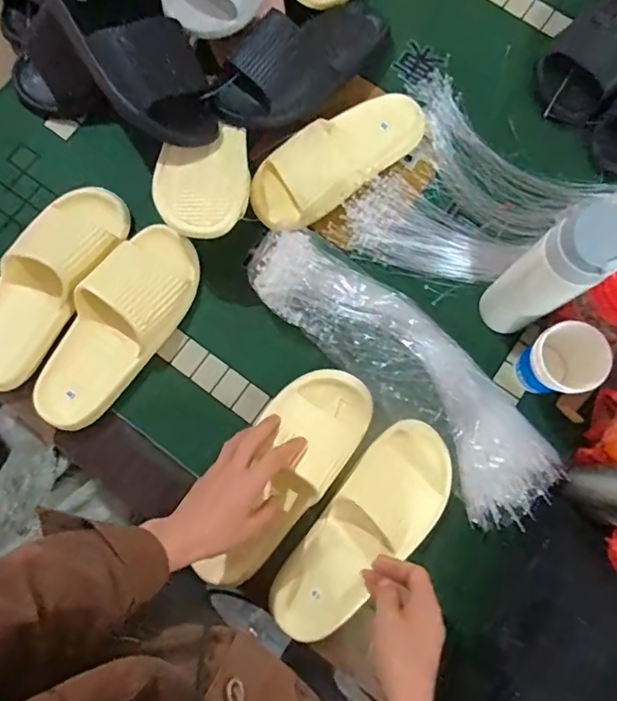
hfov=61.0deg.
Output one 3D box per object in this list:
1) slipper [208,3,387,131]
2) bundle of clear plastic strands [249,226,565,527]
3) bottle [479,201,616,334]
[{"bbox_3d":[-0.006,-0.364,0.651,0.109,0.060,0.259,43,82,8],"label":"slipper"},{"bbox_3d":[0.107,0.013,0.594,0.121,0.039,0.405,-43,81,-8],"label":"bundle of clear plastic strands"},{"bbox_3d":[0.233,-0.068,0.526,0.054,0.230,0.063,-39,81,-7],"label":"bottle"}]

